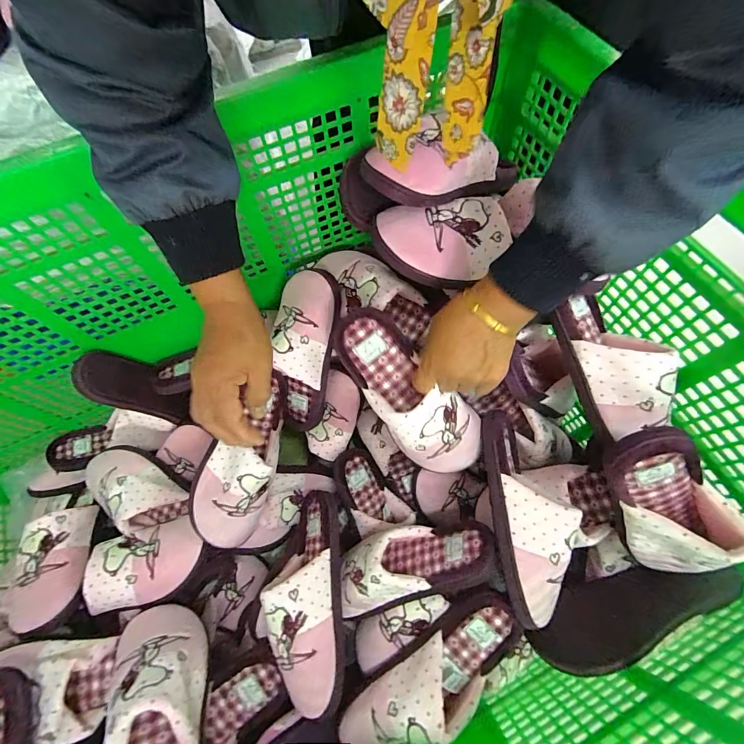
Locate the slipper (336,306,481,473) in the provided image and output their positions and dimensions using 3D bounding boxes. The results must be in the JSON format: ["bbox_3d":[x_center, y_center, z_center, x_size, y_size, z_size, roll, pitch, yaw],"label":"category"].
[{"bbox_3d":[0.049,0.027,0.431,0.093,0.065,0.235,-41,94,-14],"label":"slipper"}]

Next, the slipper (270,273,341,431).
[{"bbox_3d":[-0.103,-0.019,0.527,0.084,0.246,0.064,14,27,9],"label":"slipper"}]

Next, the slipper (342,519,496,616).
[{"bbox_3d":[0.048,0.231,0.455,0.207,0.075,0.083,-30,22,16],"label":"slipper"}]

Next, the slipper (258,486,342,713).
[{"bbox_3d":[-0.084,0.277,0.468,0.091,0.062,0.233,-4,51,1],"label":"slipper"}]

